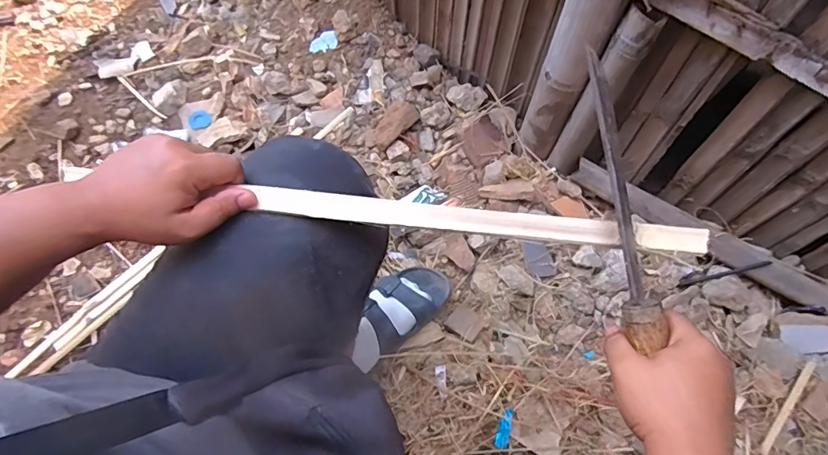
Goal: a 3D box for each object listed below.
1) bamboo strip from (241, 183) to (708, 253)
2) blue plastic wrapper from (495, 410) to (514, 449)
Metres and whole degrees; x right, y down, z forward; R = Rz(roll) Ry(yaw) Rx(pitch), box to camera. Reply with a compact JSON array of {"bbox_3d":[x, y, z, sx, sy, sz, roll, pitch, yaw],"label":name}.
[{"bbox_3d":[0.056,-0.006,0.400,0.389,0.008,0.026,6,84,1],"label":"bamboo strip"},{"bbox_3d":[0.144,0.321,0.724,0.022,0.011,0.058,14,68,5],"label":"blue plastic wrapper"}]

